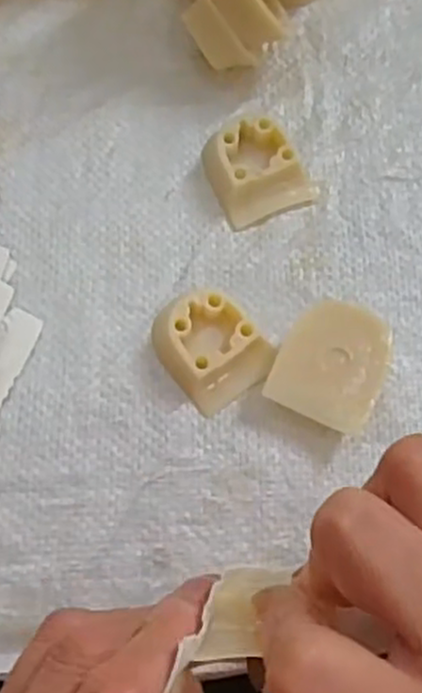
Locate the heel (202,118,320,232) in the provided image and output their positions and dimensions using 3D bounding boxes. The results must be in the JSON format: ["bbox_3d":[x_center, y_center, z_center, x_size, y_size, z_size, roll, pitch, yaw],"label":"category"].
[{"bbox_3d":[0.020,-0.074,0.311,0.040,0.017,0.039,-22,75,-8],"label":"heel"}]

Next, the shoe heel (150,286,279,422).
[{"bbox_3d":[0.001,0.000,0.287,0.039,0.017,0.041,-32,76,-11],"label":"shoe heel"}]

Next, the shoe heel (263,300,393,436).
[{"bbox_3d":[0.046,0.008,0.285,0.041,0.020,0.045,24,74,6],"label":"shoe heel"}]

